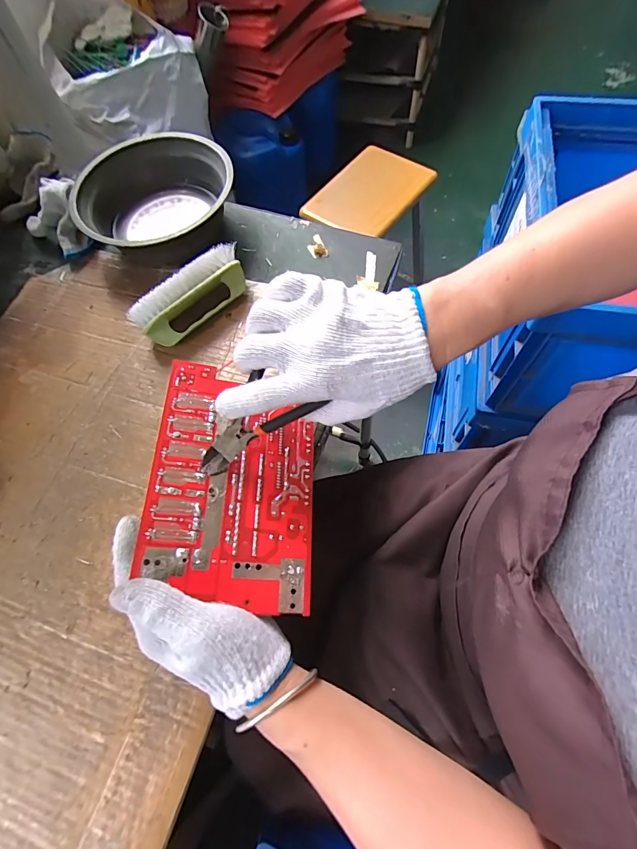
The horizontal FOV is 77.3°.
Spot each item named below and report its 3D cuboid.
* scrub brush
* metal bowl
[{"bbox_3d":[-0.135,-0.140,0.433,0.132,0.058,0.036,-41,70,-15],"label":"scrub brush"},{"bbox_3d":[-0.203,-0.277,0.503,0.187,0.066,0.187,-1,65,2],"label":"metal bowl"}]

